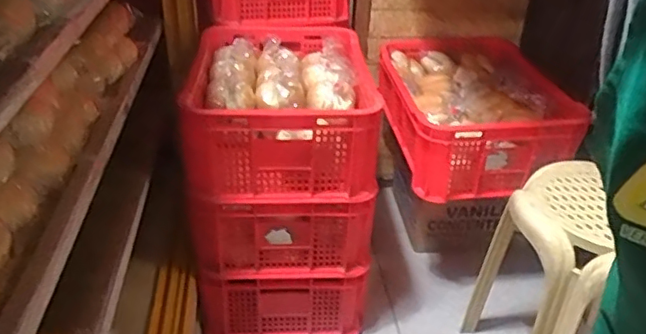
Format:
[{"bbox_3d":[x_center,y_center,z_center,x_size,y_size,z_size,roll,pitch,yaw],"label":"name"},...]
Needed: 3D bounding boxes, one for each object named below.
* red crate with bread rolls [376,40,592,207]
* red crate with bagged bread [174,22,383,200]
[{"bbox_3d":[0.347,-0.138,1.400,0.348,0.209,0.464,-3,31,-8],"label":"red crate with bread rolls"},{"bbox_3d":[-0.089,-0.135,1.251,0.364,0.197,0.505,0,31,-3],"label":"red crate with bagged bread"}]

